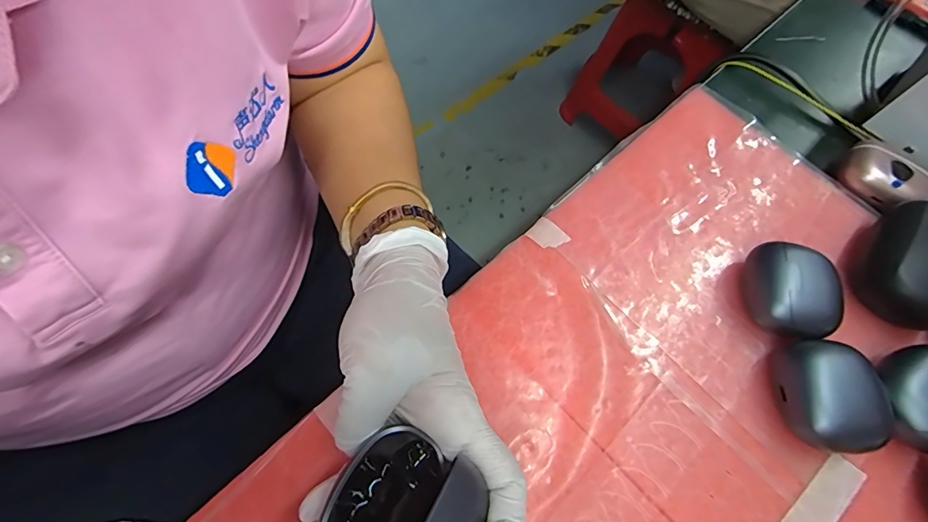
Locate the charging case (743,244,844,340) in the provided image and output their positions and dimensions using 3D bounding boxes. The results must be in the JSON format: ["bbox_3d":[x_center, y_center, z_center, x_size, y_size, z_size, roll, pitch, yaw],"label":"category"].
[{"bbox_3d":[0.195,0.019,0.270,0.046,0.029,0.051,16,65,1],"label":"charging case"}]

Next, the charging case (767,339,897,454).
[{"bbox_3d":[0.196,0.074,0.246,0.044,0.029,0.055,-3,66,-7],"label":"charging case"}]

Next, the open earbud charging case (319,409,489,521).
[{"bbox_3d":[-0.025,0.099,0.176,0.057,0.031,0.056,28,65,10],"label":"open earbud charging case"}]

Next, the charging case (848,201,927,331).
[{"bbox_3d":[0.284,0.000,0.283,0.056,0.039,0.081,43,68,14],"label":"charging case"}]

